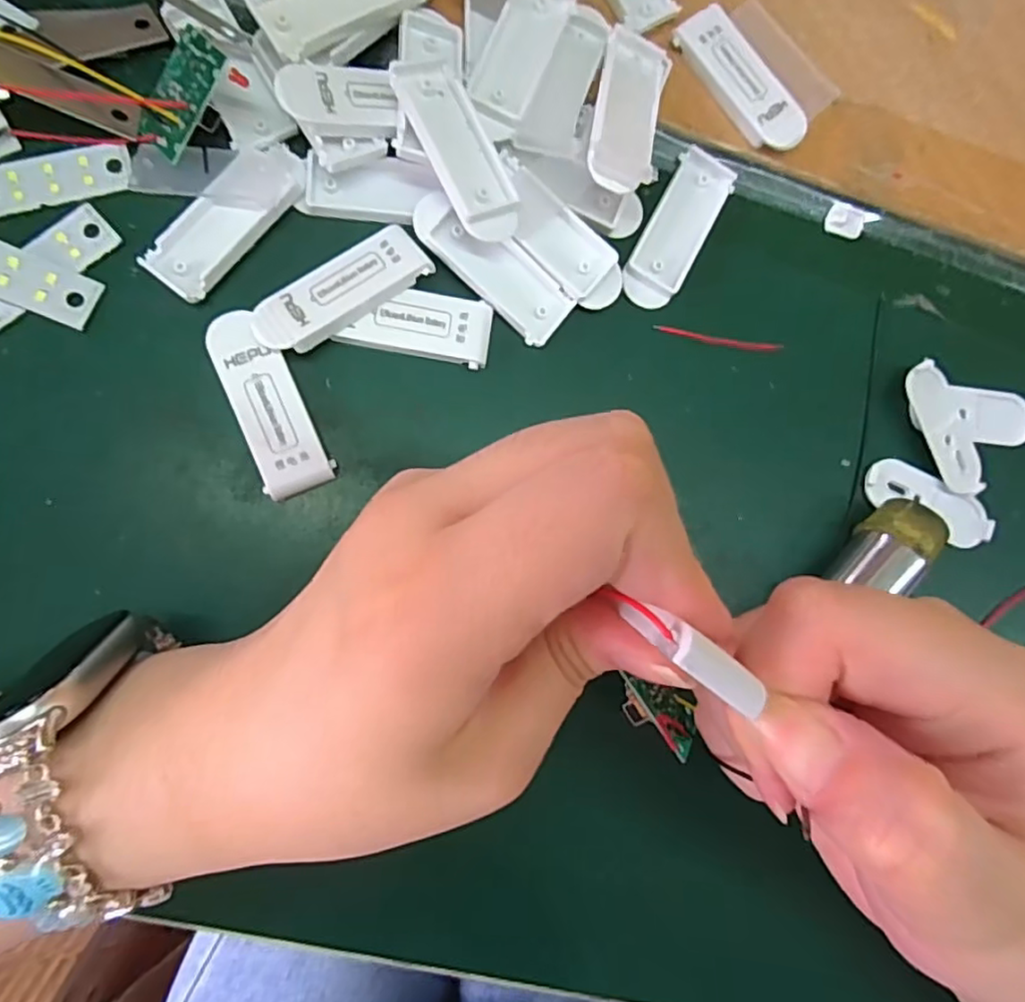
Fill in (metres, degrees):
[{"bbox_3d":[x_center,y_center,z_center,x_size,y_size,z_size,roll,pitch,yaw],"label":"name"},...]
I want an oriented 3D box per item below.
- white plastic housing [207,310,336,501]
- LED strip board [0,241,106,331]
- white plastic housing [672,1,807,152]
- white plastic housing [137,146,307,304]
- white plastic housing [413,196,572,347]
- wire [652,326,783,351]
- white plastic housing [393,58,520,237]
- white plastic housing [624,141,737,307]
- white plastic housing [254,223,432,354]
[{"bbox_3d":[-0.074,-0.030,0.189,0.021,0.004,0.057,-24,90,-10],"label":"white plastic housing"},{"bbox_3d":[-0.146,-0.066,0.182,0.045,0.004,0.016,21,78,-18],"label":"LED strip board"},{"bbox_3d":[0.080,-0.146,0.219,0.021,0.007,0.055,-37,92,-9],"label":"white plastic housing"},{"bbox_3d":[-0.087,-0.087,0.190,0.022,0.004,0.055,37,82,-5],"label":"white plastic housing"},{"bbox_3d":[-0.006,-0.076,0.201,0.057,0.009,0.020,40,81,-4],"label":"white plastic housing"},{"bbox_3d":[0.073,-0.057,0.217,0.046,0.004,0.004,7,85,-8],"label":"wire"},{"bbox_3d":[-0.017,-0.108,0.191,0.022,0.006,0.056,-27,91,-18],"label":"white plastic housing"},{"bbox_3d":[0.058,-0.095,0.215,0.021,0.004,0.059,31,82,-6],"label":"white plastic housing"},{"bbox_3d":[-0.053,-0.065,0.192,0.055,0.006,0.019,-36,92,-9],"label":"white plastic housing"}]

